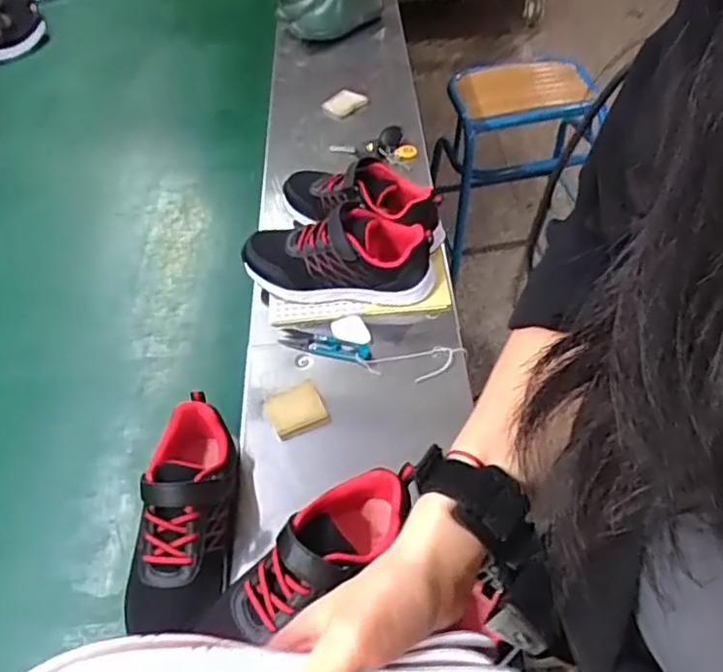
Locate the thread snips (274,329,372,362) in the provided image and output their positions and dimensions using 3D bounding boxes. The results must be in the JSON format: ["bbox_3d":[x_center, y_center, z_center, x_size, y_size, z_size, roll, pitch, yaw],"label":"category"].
[{"bbox_3d":[-0.041,0.009,0.729,0.104,0.006,0.030,14,52,15],"label":"thread snips"}]

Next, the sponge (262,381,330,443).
[{"bbox_3d":[-0.069,0.075,0.676,0.058,0.018,0.053,-21,52,-14],"label":"sponge"}]

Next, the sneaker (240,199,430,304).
[{"bbox_3d":[-0.028,-0.092,0.747,0.219,0.095,0.084,2,50,7],"label":"sneaker"}]

